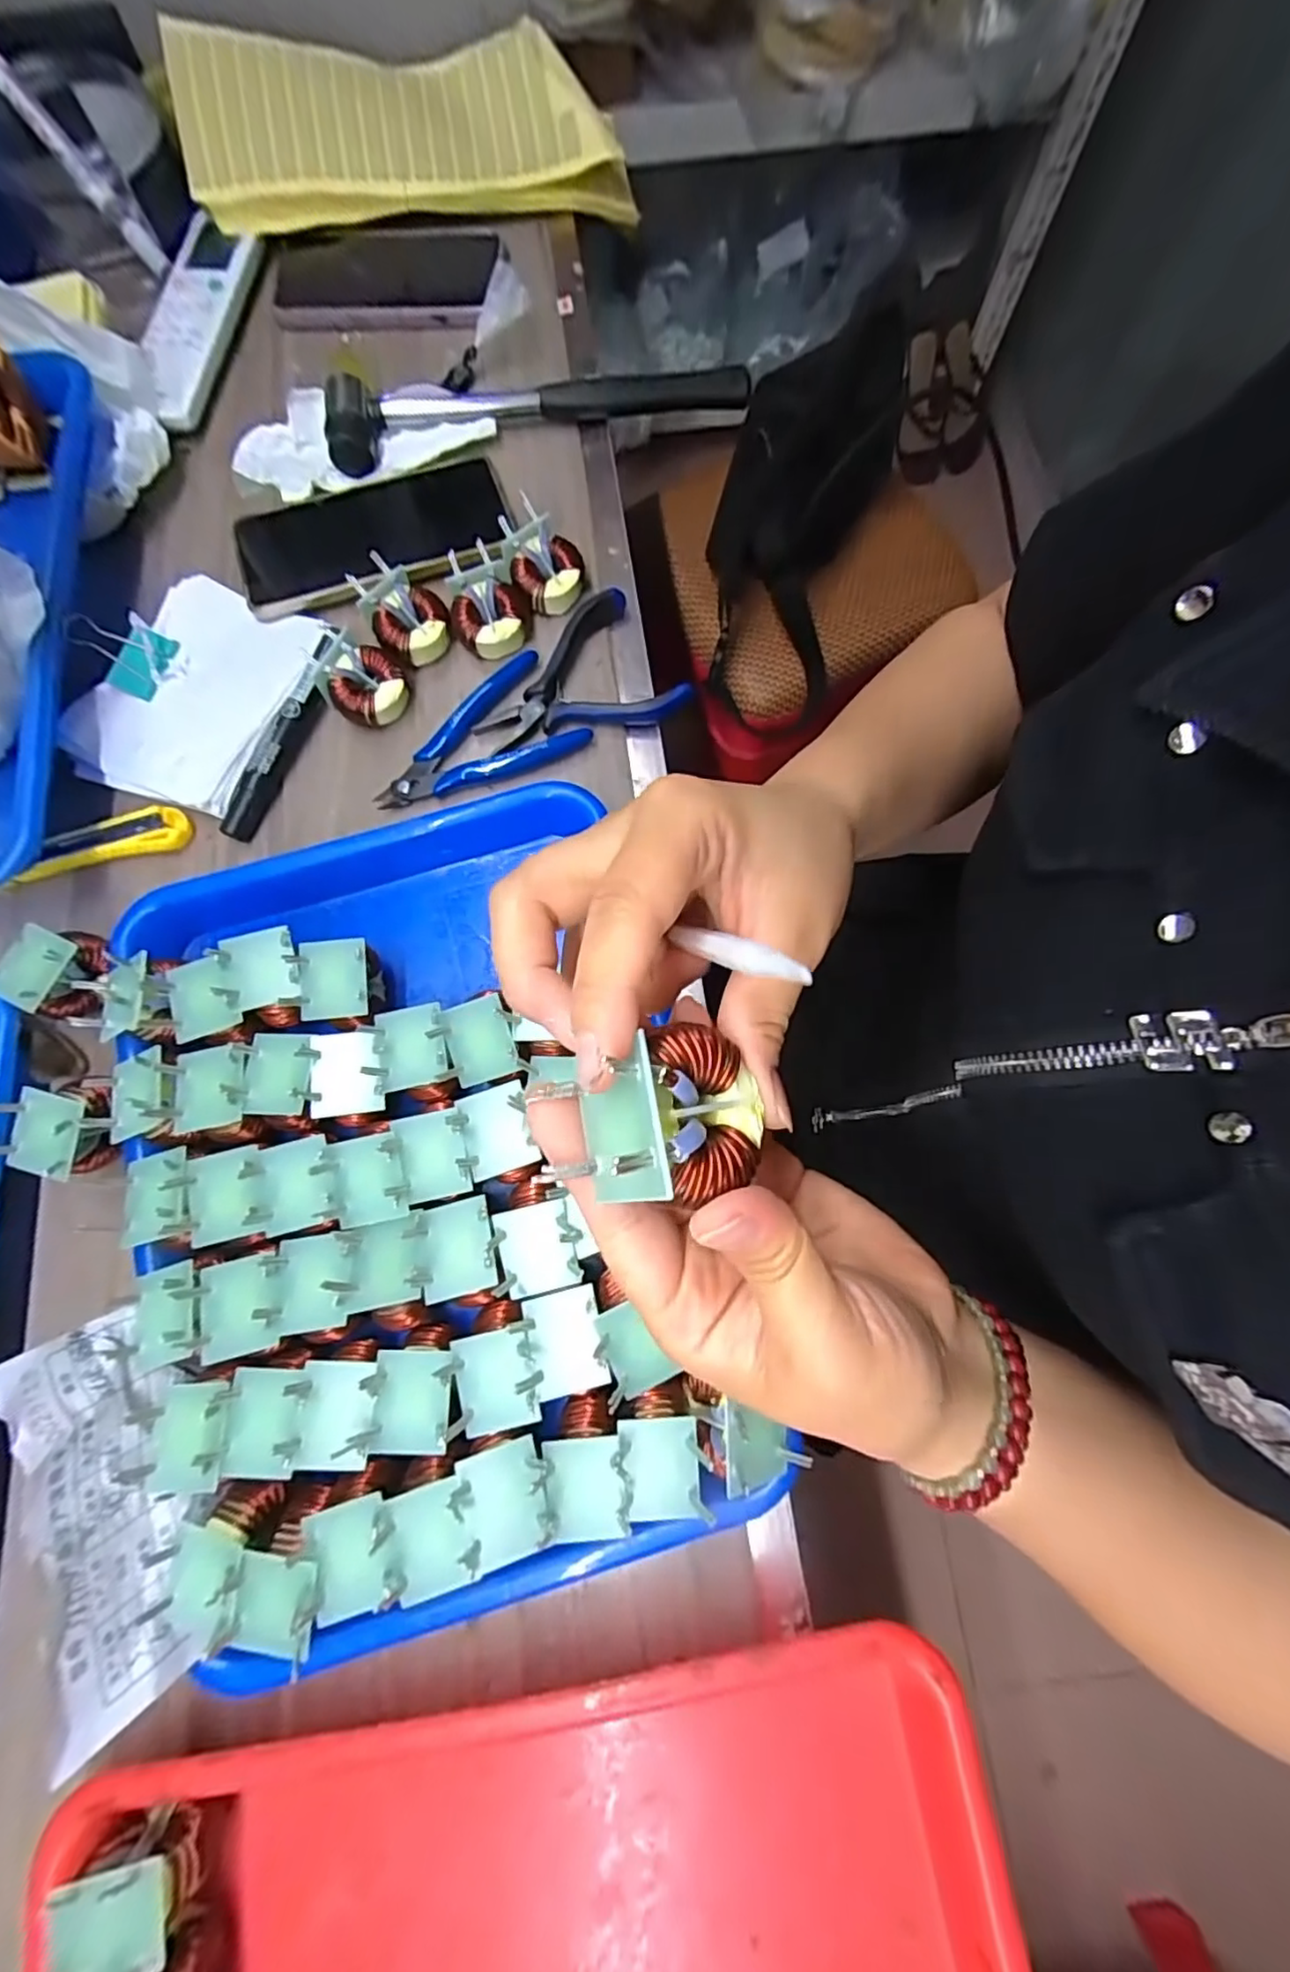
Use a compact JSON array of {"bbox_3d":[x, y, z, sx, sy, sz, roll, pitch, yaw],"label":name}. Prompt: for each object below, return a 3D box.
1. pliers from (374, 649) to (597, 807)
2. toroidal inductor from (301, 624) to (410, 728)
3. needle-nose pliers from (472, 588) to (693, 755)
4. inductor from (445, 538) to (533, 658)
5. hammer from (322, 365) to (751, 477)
[{"bbox_3d":[-0.095,-0.133,0.350,0.115,0.012,0.065,-35,78,-8],"label":"pliers"},{"bbox_3d":[-0.160,-0.171,0.352,0.047,0.027,0.040,35,78,9],"label":"toroidal inductor"},{"bbox_3d":[-0.040,-0.167,0.354,0.106,0.021,0.084,-31,77,-7],"label":"needle-nose pliers"},{"bbox_3d":[-0.091,-0.220,0.362,0.042,0.027,0.049,-24,76,-6],"label":"inductor"},{"bbox_3d":[-0.067,-0.375,0.405,0.264,0.025,0.055,-11,75,-2],"label":"hammer"}]

